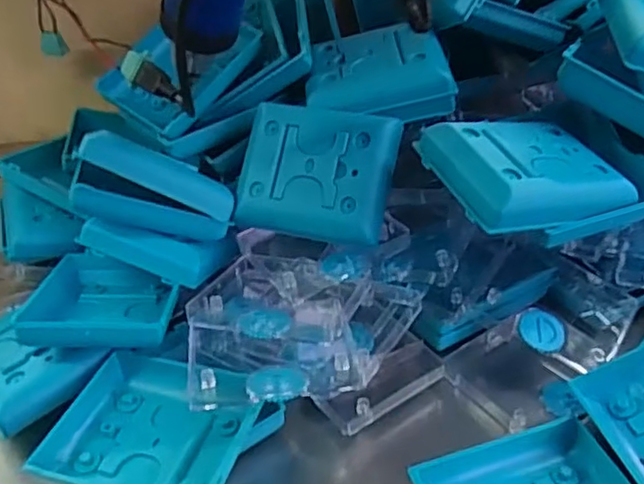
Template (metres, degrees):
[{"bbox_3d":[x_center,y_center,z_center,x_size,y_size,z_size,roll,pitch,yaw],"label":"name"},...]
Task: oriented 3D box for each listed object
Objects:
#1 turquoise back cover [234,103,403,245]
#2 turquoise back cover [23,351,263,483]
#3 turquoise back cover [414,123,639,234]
[{"bbox_3d":[-0.004,-0.050,0.455,0.106,0.019,0.091,9,86,16],"label":"turquoise back cover"},{"bbox_3d":[-0.101,0.111,0.387,0.116,0.023,0.097,7,38,13],"label":"turquoise back cover"},{"bbox_3d":[0.125,-0.048,0.404,0.105,0.028,0.088,-16,39,-17],"label":"turquoise back cover"}]

